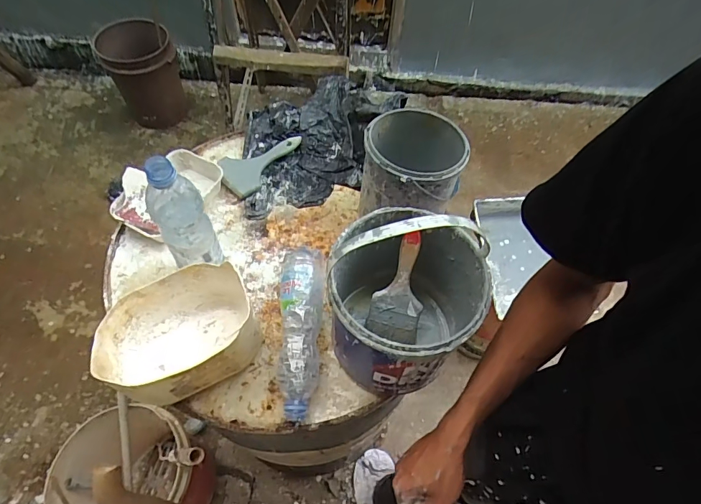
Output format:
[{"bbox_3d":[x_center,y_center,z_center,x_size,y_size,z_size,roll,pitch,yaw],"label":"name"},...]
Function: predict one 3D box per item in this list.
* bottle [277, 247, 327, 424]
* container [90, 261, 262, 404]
[{"bbox_3d":[-0.071,0.107,0.589,0.060,0.062,0.240,2,73,-2],"label":"bottle"},{"bbox_3d":[-0.216,0.106,0.544,0.184,0.129,0.148,-21,63,-14],"label":"container"}]

